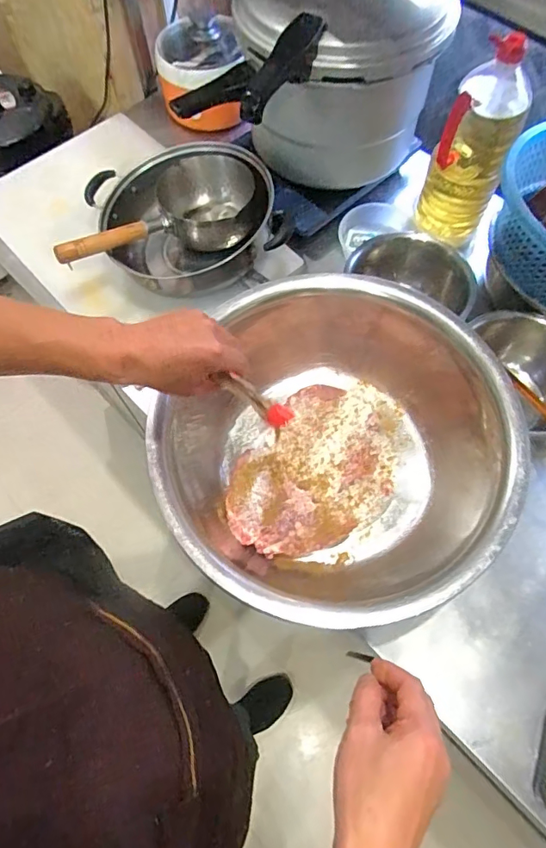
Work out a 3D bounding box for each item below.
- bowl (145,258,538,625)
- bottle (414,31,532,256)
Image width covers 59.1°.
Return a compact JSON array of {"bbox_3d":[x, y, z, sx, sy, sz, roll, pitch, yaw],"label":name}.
[{"bbox_3d":[0.074,0.036,0.638,0.415,0.183,0.419,-1,67,1],"label":"bowl"},{"bbox_3d":[0.303,-0.405,0.739,0.109,0.302,0.099,14,68,7],"label":"bottle"}]

